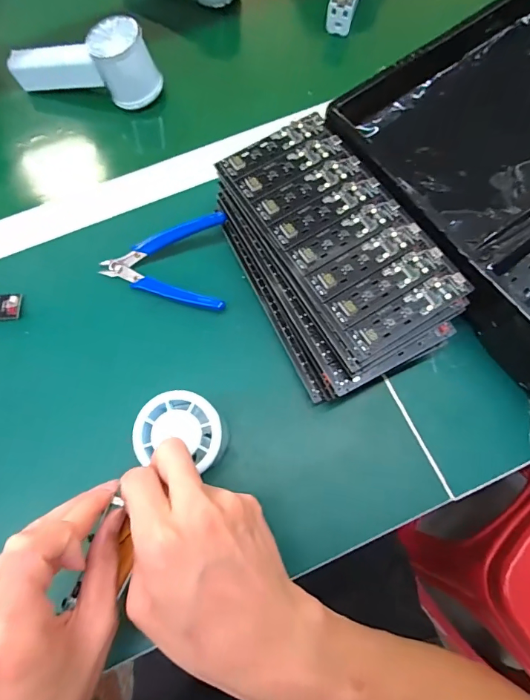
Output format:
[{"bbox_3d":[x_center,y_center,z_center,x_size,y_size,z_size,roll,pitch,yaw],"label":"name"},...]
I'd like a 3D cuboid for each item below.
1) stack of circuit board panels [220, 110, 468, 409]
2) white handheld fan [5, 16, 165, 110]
[{"bbox_3d":[0.049,-0.076,0.338,0.123,0.068,0.208,-27,73,-7],"label":"stack of circuit board panels"},{"bbox_3d":[-0.183,-0.298,0.423,0.146,0.052,0.053,12,72,5],"label":"white handheld fan"}]

